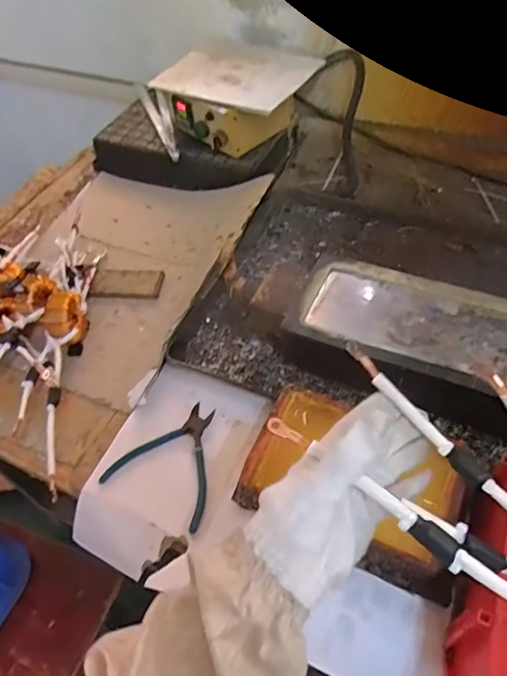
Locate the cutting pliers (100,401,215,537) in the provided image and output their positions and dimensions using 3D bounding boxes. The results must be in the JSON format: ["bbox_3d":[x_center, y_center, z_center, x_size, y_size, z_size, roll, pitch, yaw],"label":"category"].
[{"bbox_3d":[-0.088,0.134,0.589,0.122,0.008,0.132,19,55,20],"label":"cutting pliers"}]

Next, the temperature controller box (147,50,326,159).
[{"bbox_3d":[-0.039,-0.420,0.913,0.257,0.091,0.166,19,55,20],"label":"temperature controller box"}]

